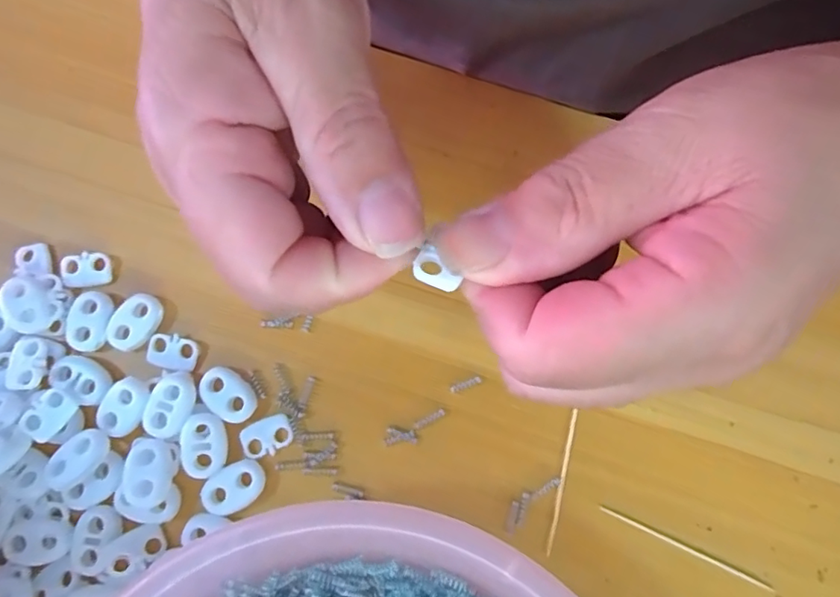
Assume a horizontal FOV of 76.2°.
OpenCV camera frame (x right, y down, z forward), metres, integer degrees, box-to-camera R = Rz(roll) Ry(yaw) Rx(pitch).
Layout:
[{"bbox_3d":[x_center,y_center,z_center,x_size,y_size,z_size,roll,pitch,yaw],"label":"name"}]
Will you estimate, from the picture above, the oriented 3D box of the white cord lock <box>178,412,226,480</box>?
[{"bbox_3d":[-0.076,0.051,0.185,0.014,0.004,0.021,-12,79,-2],"label":"white cord lock"}]

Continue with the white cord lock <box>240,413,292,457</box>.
[{"bbox_3d":[-0.055,0.049,0.191,0.019,0.004,0.012,-24,80,-4],"label":"white cord lock"}]

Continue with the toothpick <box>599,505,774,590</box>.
[{"bbox_3d":[0.092,0.086,0.185,0.061,0.004,0.004,24,80,5],"label":"toothpick"}]

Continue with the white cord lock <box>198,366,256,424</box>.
[{"bbox_3d":[-0.069,0.035,0.192,0.022,0.004,0.015,37,81,7],"label":"white cord lock"}]

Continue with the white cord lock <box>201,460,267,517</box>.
[{"bbox_3d":[-0.065,0.066,0.186,0.022,0.004,0.015,-29,80,-5],"label":"white cord lock"}]

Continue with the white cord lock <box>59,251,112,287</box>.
[{"bbox_3d":[-0.127,-0.011,0.202,0.018,0.004,0.012,-7,79,-1],"label":"white cord lock"}]

